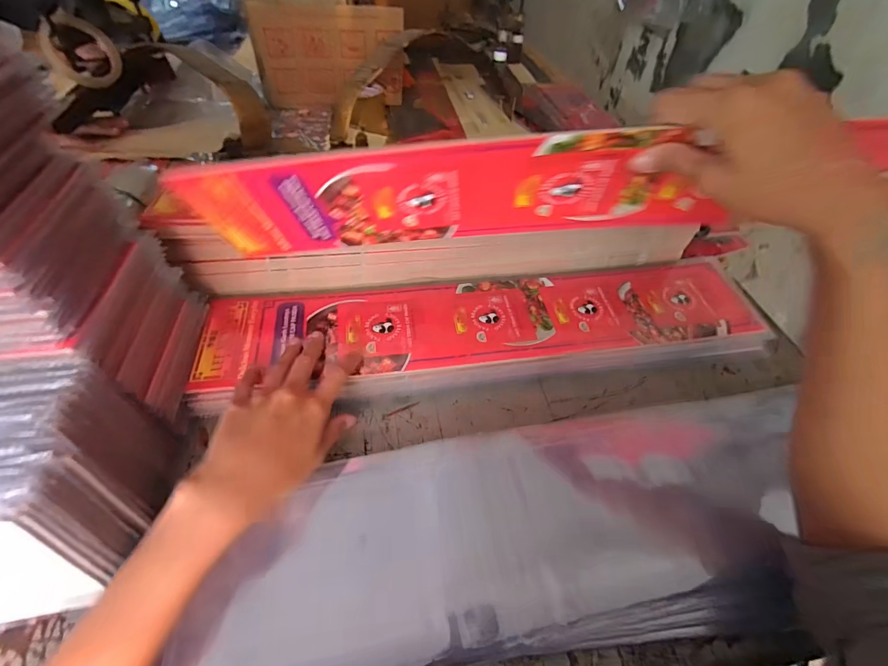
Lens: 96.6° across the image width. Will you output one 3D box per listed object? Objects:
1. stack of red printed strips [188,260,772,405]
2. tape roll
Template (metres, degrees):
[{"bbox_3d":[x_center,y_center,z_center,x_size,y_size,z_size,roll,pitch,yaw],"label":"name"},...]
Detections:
[{"bbox_3d":[0.053,-0.009,0.413,0.557,0.027,0.127,-4,50,-7],"label":"stack of red printed strips"},{"bbox_3d":[-0.581,-0.448,0.635,0.033,0.091,0.097,21,51,14],"label":"tape roll"}]

